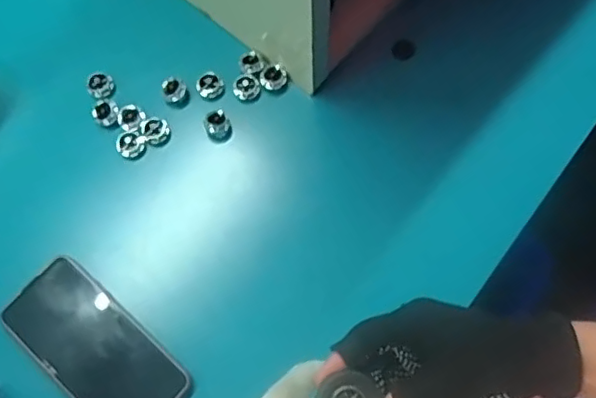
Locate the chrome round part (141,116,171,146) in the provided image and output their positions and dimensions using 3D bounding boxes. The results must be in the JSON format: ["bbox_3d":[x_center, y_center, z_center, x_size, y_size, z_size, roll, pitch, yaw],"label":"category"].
[{"bbox_3d":[-0.139,-0.067,0.590,0.025,0.011,0.029,-18,73,-5],"label":"chrome round part"}]

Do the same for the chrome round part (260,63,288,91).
[{"bbox_3d":[-0.024,-0.121,0.597,0.026,0.008,0.024,-9,72,-2],"label":"chrome round part"}]

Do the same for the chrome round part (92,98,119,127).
[{"bbox_3d":[-0.187,-0.084,0.591,0.024,0.015,0.025,0,72,1],"label":"chrome round part"}]

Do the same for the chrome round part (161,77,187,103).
[{"bbox_3d":[-0.123,-0.109,0.594,0.023,0.015,0.024,0,72,1],"label":"chrome round part"}]

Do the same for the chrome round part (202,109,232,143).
[{"bbox_3d":[-0.079,-0.072,0.589,0.025,0.021,0.027,0,72,1],"label":"chrome round part"}]

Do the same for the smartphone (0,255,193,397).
[{"bbox_3d":[-0.173,0.127,0.513,0.168,0.009,0.077,40,79,16],"label":"smartphone"}]

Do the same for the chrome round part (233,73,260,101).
[{"bbox_3d":[-0.052,-0.111,0.603,0.025,0.011,0.026,0,72,1],"label":"chrome round part"}]

